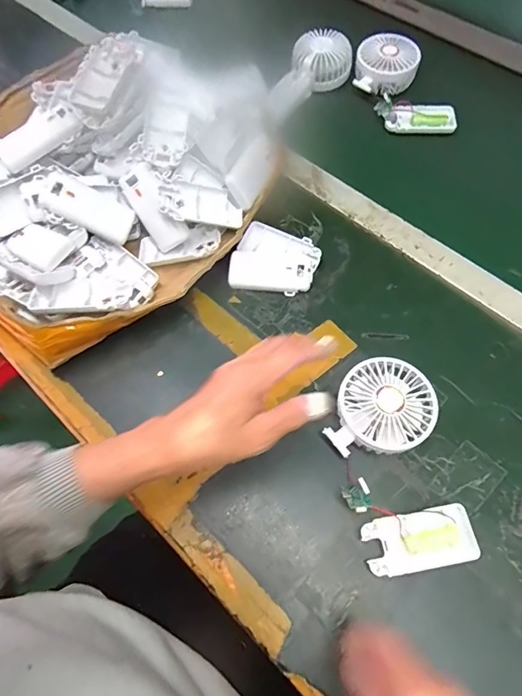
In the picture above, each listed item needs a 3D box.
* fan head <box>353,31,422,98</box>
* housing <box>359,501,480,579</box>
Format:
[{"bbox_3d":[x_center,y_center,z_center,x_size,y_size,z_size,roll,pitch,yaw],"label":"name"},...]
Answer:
[{"bbox_3d":[0.181,-0.411,0.624,0.090,0.029,0.084,0,86,11],"label":"fan head"},{"bbox_3d":[0.137,0.168,0.374,0.094,0.011,0.046,-11,65,-2],"label":"housing"}]

